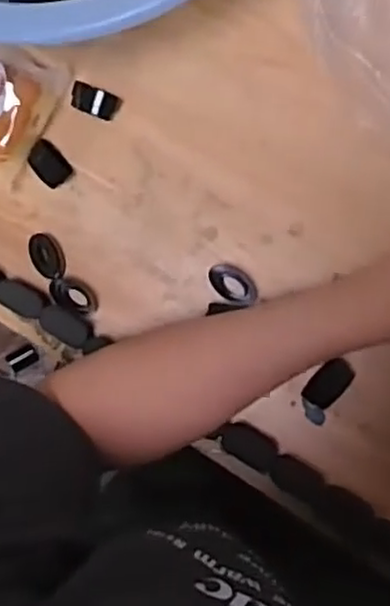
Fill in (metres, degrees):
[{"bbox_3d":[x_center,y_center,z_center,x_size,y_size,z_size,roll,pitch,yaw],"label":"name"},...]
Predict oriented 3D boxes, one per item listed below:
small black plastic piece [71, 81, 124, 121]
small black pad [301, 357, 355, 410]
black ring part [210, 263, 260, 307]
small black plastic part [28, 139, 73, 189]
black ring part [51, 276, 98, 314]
[{"bbox_3d":[-0.069,-0.141,0.490,0.034,0.009,0.019,20,94,9],"label":"small black plastic piece"},{"bbox_3d":[0.088,0.053,0.463,0.022,0.012,0.035,42,97,7],"label":"small black pad"},{"bbox_3d":[0.026,-0.012,0.468,0.035,0.014,0.023,45,97,6],"label":"black ring part"},{"bbox_3d":[-0.102,-0.097,0.493,0.023,0.009,0.032,-40,84,8],"label":"small black plastic part"},{"bbox_3d":[-0.084,-0.006,0.489,0.032,0.013,0.021,22,94,9],"label":"black ring part"}]

